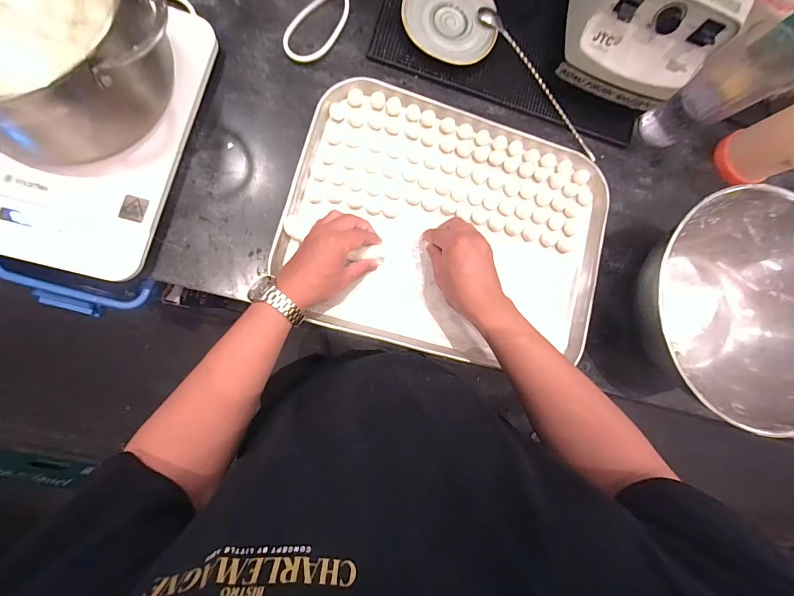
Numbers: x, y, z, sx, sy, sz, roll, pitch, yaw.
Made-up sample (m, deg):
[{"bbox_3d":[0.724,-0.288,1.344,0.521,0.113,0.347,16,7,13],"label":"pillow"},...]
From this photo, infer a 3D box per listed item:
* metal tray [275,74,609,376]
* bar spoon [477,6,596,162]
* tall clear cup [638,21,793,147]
[{"bbox_3d":[0.081,-0.103,0.511,0.456,0.031,0.357,14,85,-6],"label":"metal tray"},{"bbox_3d":[0.225,-0.335,0.540,0.018,0.029,0.289,-42,93,-8],"label":"bar spoon"},{"bbox_3d":[0.457,-0.297,0.501,0.088,0.167,0.081,1,85,-9],"label":"tall clear cup"}]

